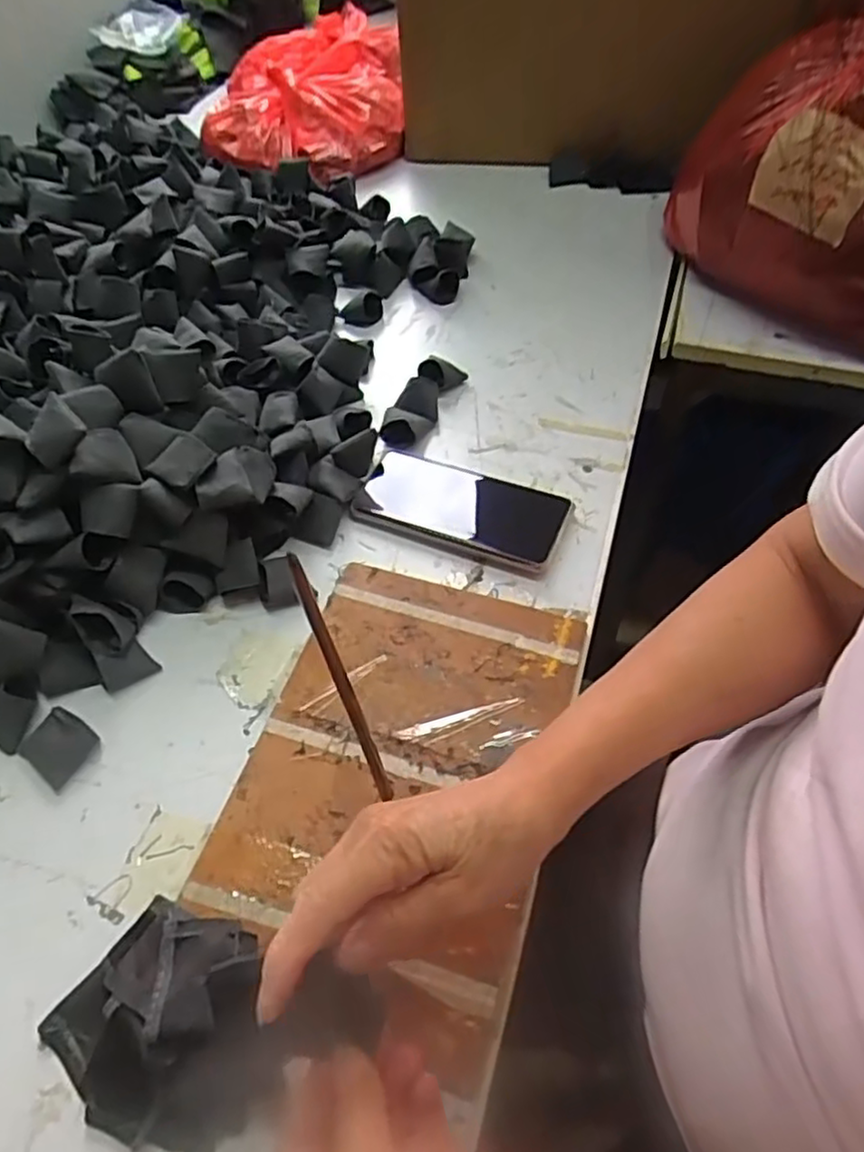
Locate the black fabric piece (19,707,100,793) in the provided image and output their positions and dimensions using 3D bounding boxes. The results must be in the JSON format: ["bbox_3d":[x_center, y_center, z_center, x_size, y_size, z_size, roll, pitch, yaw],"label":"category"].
[{"bbox_3d":[-0.238,0.108,0.444,0.041,0.012,0.039,28,62,22],"label":"black fabric piece"}]

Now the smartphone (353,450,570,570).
[{"bbox_3d":[0.024,-0.052,0.546,0.155,0.016,0.071,18,59,16],"label":"smartphone"}]

